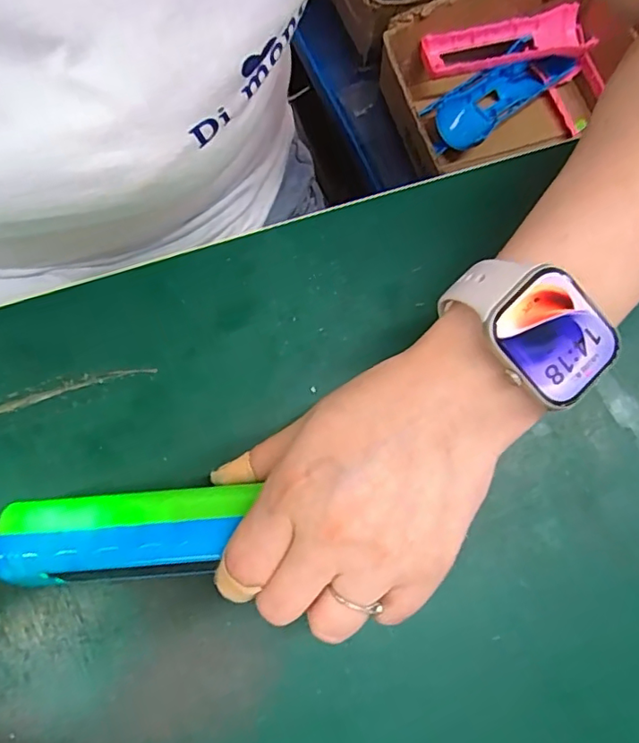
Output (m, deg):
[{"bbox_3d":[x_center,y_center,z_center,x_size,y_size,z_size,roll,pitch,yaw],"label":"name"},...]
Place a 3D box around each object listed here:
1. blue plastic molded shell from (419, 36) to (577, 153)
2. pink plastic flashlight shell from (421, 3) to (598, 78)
[{"bbox_3d":[0.174,-0.269,0.543,0.165,0.042,0.058,-37,81,-11],"label":"blue plastic molded shell"},{"bbox_3d":[0.178,-0.313,0.531,0.163,0.028,0.050,-9,77,-5],"label":"pink plastic flashlight shell"}]

